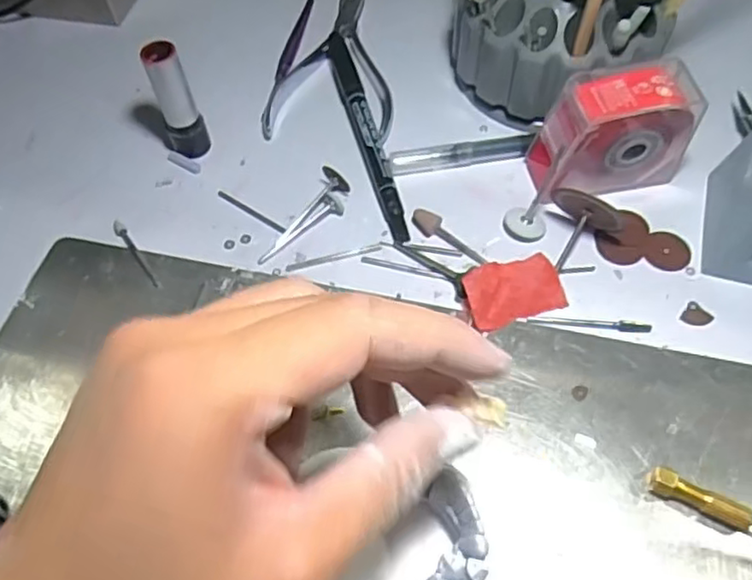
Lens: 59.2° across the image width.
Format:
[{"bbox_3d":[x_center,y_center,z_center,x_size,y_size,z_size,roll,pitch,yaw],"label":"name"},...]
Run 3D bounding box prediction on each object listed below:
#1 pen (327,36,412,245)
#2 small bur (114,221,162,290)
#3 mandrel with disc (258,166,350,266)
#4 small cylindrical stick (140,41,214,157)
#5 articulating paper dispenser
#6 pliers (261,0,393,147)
[{"bbox_3d":[-0.006,-0.081,0.334,0.012,0.011,0.136,-13,59,-5],"label":"pen"},{"bbox_3d":[-0.111,-0.018,0.305,0.005,0.004,0.046,-35,63,-17],"label":"small bur"},{"bbox_3d":[-0.034,-0.034,0.307,0.014,0.012,0.056,31,65,20],"label":"mandrel with disc"},{"bbox_3d":[-0.095,-0.089,0.315,0.018,0.059,0.013,-15,59,-6],"label":"small cylindrical stick"},{"bbox_3d":[0.103,-0.070,0.296,0.067,0.056,0.029,-11,59,-4],"label":"articulating paper dispenser"},{"bbox_3d":[-0.018,-0.126,0.363,0.066,0.008,0.120,7,59,7],"label":"pliers"}]

